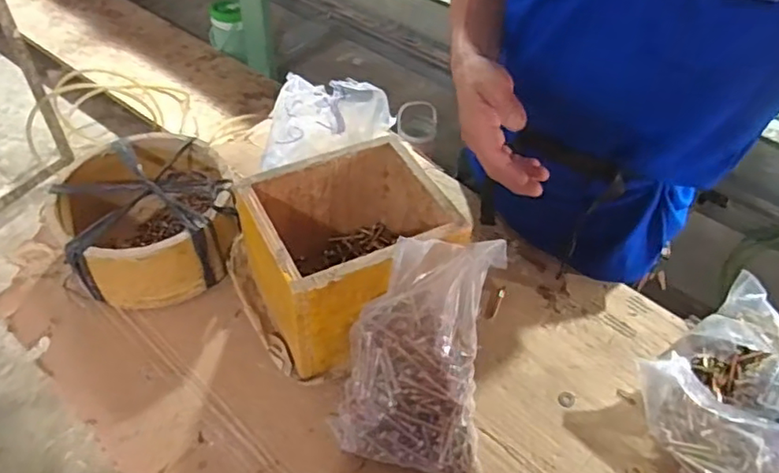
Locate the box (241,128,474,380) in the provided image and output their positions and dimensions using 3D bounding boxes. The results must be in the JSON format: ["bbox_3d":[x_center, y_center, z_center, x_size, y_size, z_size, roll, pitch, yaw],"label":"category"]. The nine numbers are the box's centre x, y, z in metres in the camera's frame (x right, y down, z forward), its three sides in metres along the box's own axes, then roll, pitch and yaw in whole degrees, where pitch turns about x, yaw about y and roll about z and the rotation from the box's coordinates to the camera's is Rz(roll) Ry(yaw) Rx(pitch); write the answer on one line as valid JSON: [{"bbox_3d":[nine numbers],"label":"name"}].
[{"bbox_3d":[-0.057,0.022,0.698,0.221,0.178,0.206,-23,53,-24],"label":"box"}]

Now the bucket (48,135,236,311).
[{"bbox_3d":[-0.315,-0.028,0.769,0.196,0.120,0.219,-16,51,-19],"label":"bucket"}]

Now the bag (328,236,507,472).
[{"bbox_3d":[0.033,0.125,0.603,0.153,0.180,0.193,4,47,-1],"label":"bag"}]

